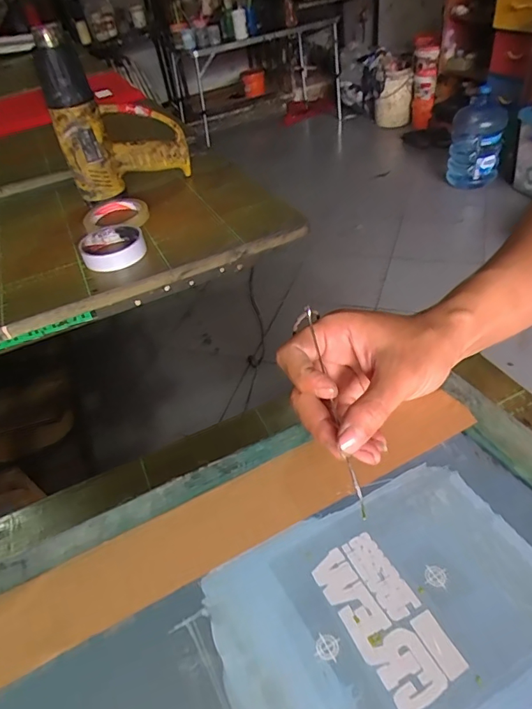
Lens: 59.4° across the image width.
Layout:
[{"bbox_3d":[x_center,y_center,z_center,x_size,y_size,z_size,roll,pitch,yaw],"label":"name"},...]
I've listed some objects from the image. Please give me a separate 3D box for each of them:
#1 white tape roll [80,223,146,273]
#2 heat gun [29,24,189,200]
[{"bbox_3d":[-0.204,-0.144,0.619,0.079,0.026,0.077,-6,42,5],"label":"white tape roll"},{"bbox_3d":[-0.229,-0.358,0.714,0.181,0.240,0.066,-34,47,-24],"label":"heat gun"}]

